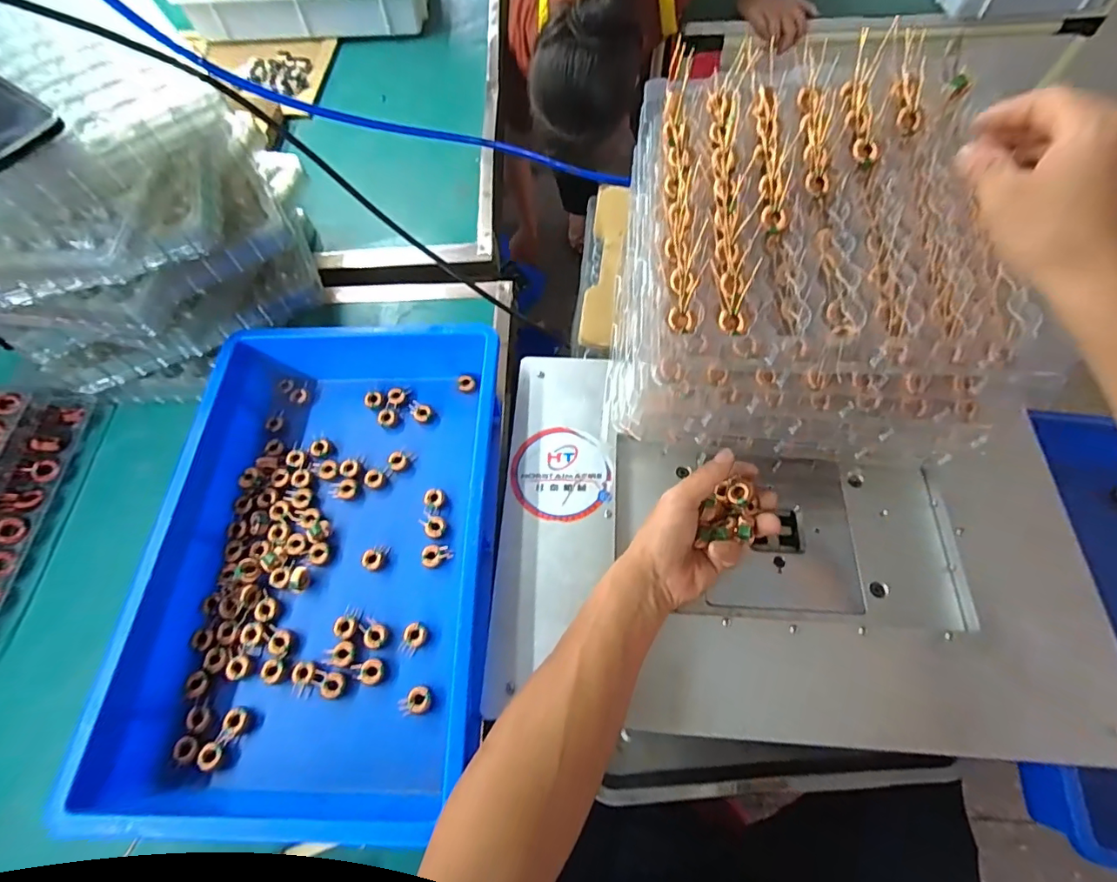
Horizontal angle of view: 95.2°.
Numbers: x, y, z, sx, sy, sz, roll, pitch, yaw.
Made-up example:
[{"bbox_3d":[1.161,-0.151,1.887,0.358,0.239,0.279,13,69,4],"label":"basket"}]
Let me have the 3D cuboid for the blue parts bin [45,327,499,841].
[{"bbox_3d":[-0.208,0.091,0.480,0.288,0.083,0.450,0,62,2],"label":"blue parts bin"}]

